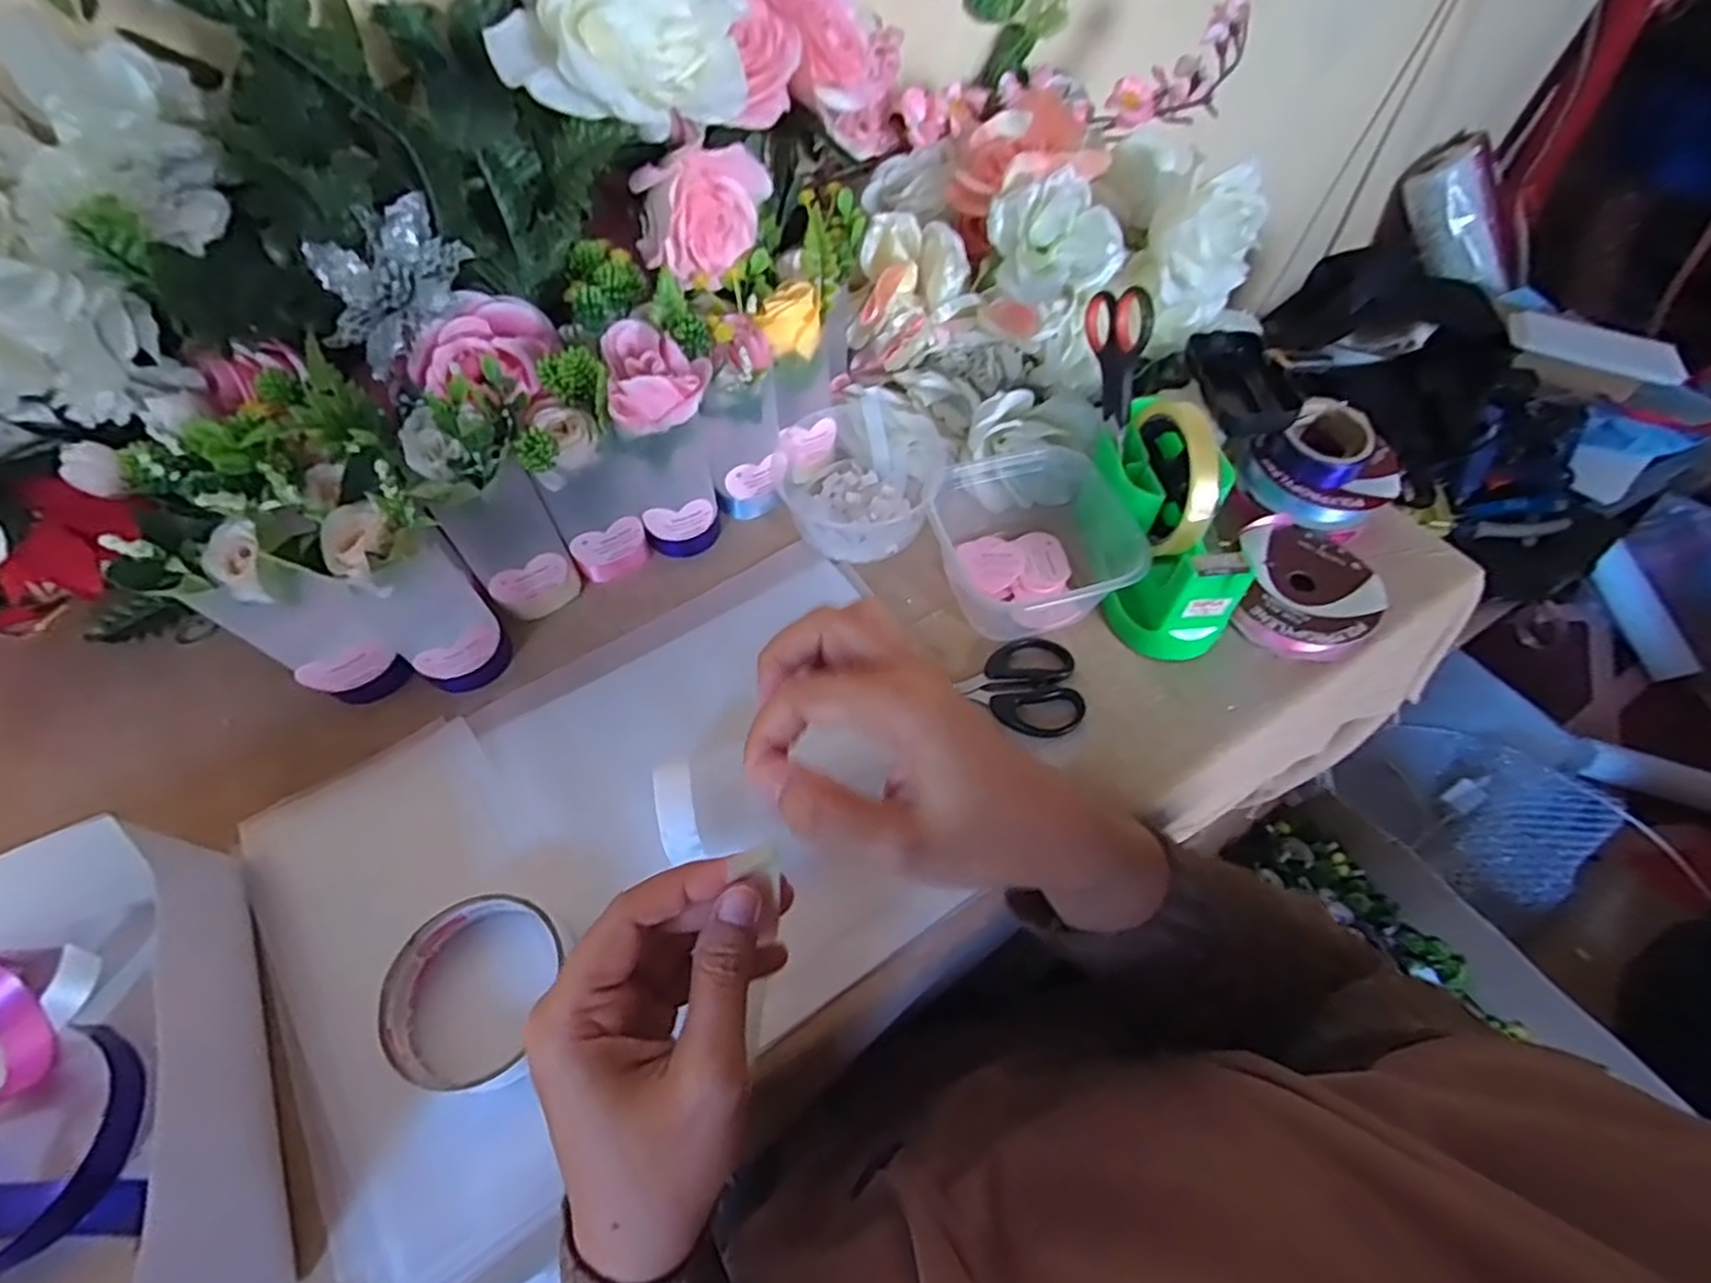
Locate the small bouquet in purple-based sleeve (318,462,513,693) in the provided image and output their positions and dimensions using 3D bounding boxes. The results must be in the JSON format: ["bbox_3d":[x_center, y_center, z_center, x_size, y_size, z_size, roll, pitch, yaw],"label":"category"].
[{"bbox_3d":[-0.235,-0.025,0.387,0.053,0.142,0.053,39,63,22],"label":"small bouquet in purple-based sleeve"}]

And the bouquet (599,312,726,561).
[{"bbox_3d":[-0.118,-0.118,0.449,0.068,0.140,0.063,-17,58,-13],"label":"bouquet"}]

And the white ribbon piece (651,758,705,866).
[{"bbox_3d":[-0.088,0.083,0.351,0.019,0.004,0.047,-12,74,-7],"label":"white ribbon piece"}]

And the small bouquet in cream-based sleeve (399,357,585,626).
[{"bbox_3d":[-0.202,-0.075,0.407,0.057,0.154,0.054,-12,57,-10],"label":"small bouquet in cream-based sleeve"}]

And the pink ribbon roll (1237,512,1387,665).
[{"bbox_3d":[0.289,-0.035,0.458,0.084,0.024,0.098,14,57,8],"label":"pink ribbon roll"}]

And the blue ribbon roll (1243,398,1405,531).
[{"bbox_3d":[0.318,-0.117,0.487,0.075,0.051,0.082,1,56,-1],"label":"blue ribbon roll"}]

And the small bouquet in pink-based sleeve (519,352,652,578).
[{"bbox_3d":[-0.161,-0.098,0.428,0.055,0.148,0.053,-26,60,-18],"label":"small bouquet in pink-based sleeve"}]

